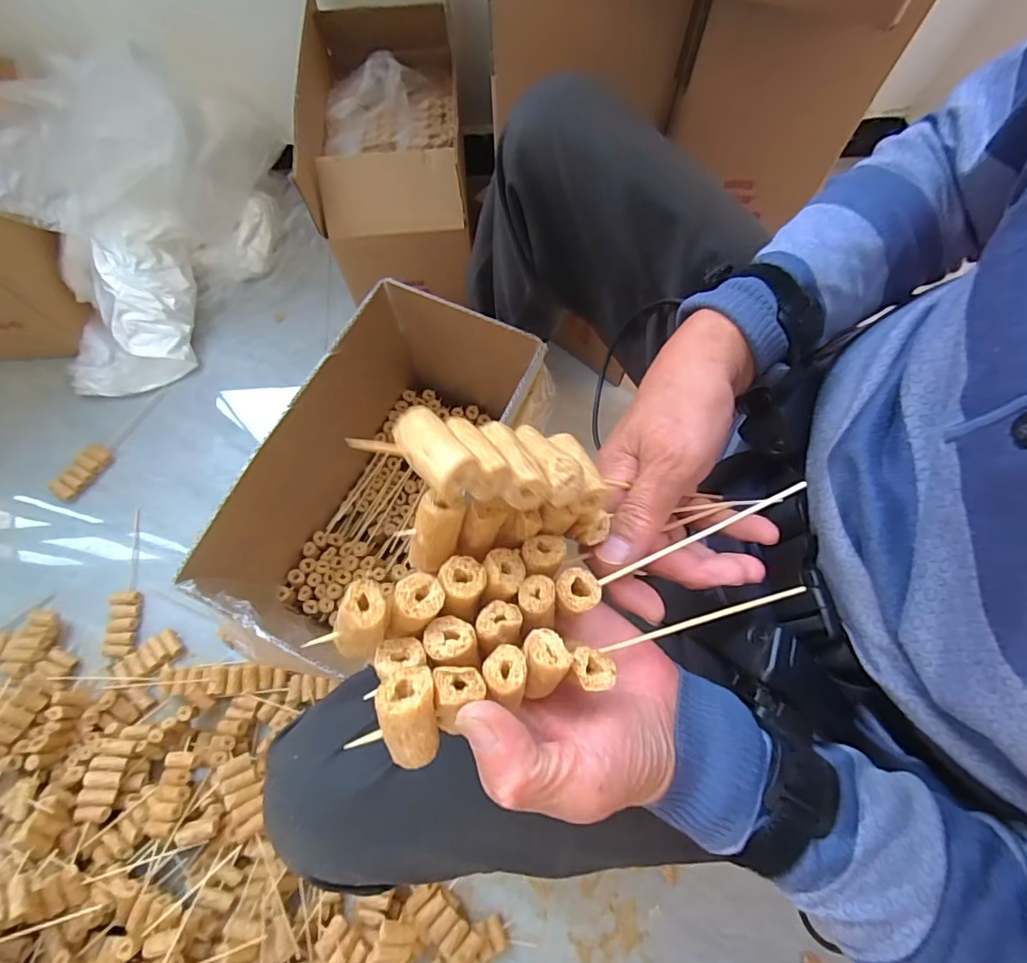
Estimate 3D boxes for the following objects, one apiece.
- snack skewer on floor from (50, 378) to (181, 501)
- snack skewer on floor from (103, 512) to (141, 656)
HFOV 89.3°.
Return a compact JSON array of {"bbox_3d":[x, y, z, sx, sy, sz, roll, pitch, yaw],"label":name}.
[{"bbox_3d":[-0.640,-0.068,0.847,0.046,0.022,0.246,37,75,11],"label":"snack skewer on floor"},{"bbox_3d":[-0.566,0.145,0.767,0.035,0.018,0.210,-5,71,-3],"label":"snack skewer on floor"}]

